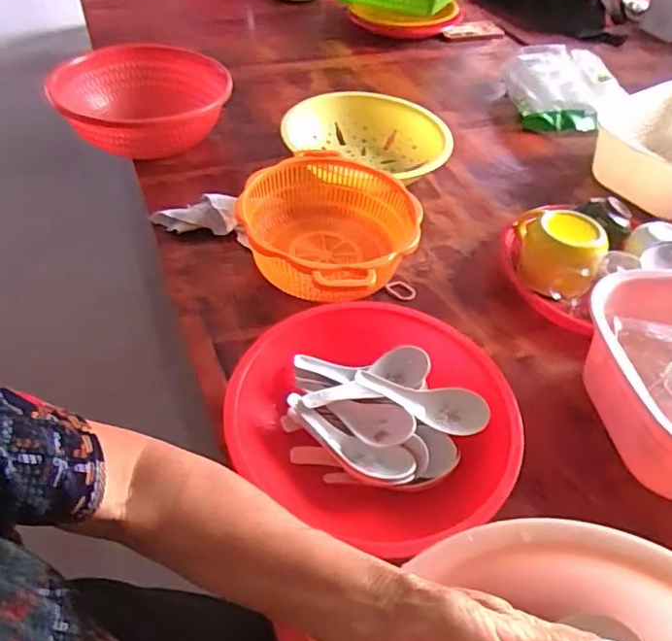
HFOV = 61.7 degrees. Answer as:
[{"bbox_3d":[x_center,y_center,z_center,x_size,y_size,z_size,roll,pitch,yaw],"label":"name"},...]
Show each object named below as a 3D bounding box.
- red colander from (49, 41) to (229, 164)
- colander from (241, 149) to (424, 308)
[{"bbox_3d":[-0.299,-0.333,0.876,0.260,0.087,0.251,1,47,-4],"label":"red colander"},{"bbox_3d":[-0.011,-0.115,0.712,0.222,0.081,0.228,3,47,-3],"label":"colander"}]

